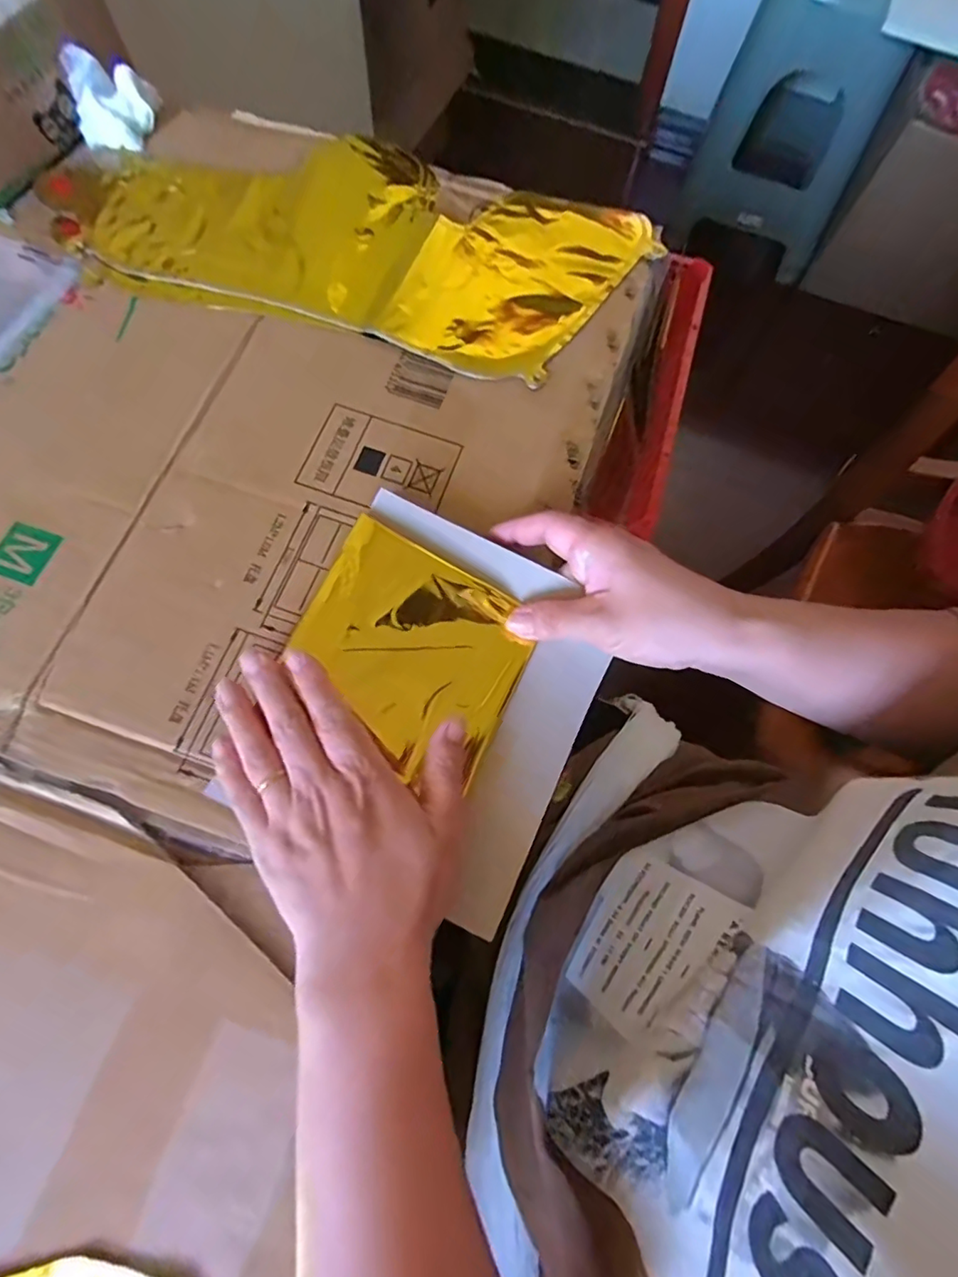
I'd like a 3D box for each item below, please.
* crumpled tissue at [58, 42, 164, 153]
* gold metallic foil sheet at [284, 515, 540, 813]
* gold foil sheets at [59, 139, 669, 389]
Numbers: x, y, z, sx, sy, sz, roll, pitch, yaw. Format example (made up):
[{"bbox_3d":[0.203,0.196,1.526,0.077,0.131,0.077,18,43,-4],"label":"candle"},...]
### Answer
[{"bbox_3d":[-0.278,-0.405,0.437,0.057,0.045,0.046,-4,71,-3],"label":"crumpled tissue"},{"bbox_3d":[-0.037,0.006,0.315,0.123,0.010,0.107,31,75,-2],"label":"gold metallic foil sheet"},{"bbox_3d":[-0.093,-0.297,0.415,0.407,0.015,0.179,14,71,3],"label":"gold foil sheets"}]

